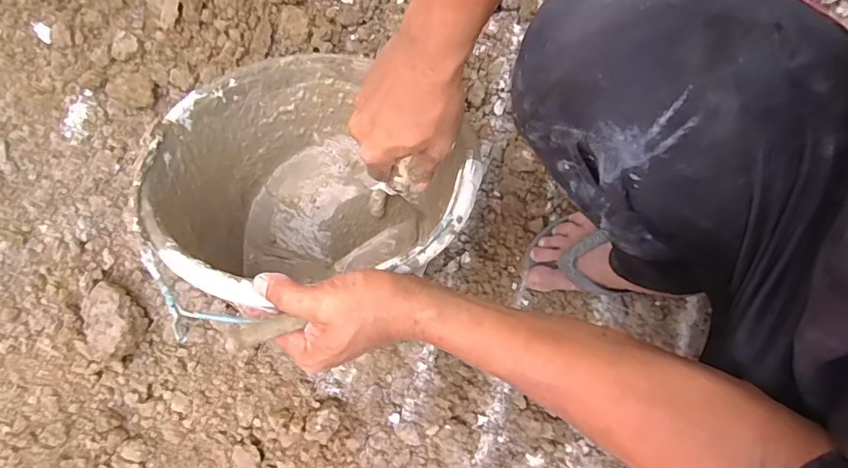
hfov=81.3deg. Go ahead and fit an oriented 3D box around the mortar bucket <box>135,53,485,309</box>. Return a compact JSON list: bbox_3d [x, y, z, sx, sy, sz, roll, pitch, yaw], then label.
[{"bbox_3d":[-0.106,-0.020,0.512,0.295,0.190,0.290,-29,58,-21],"label":"mortar bucket"}]

